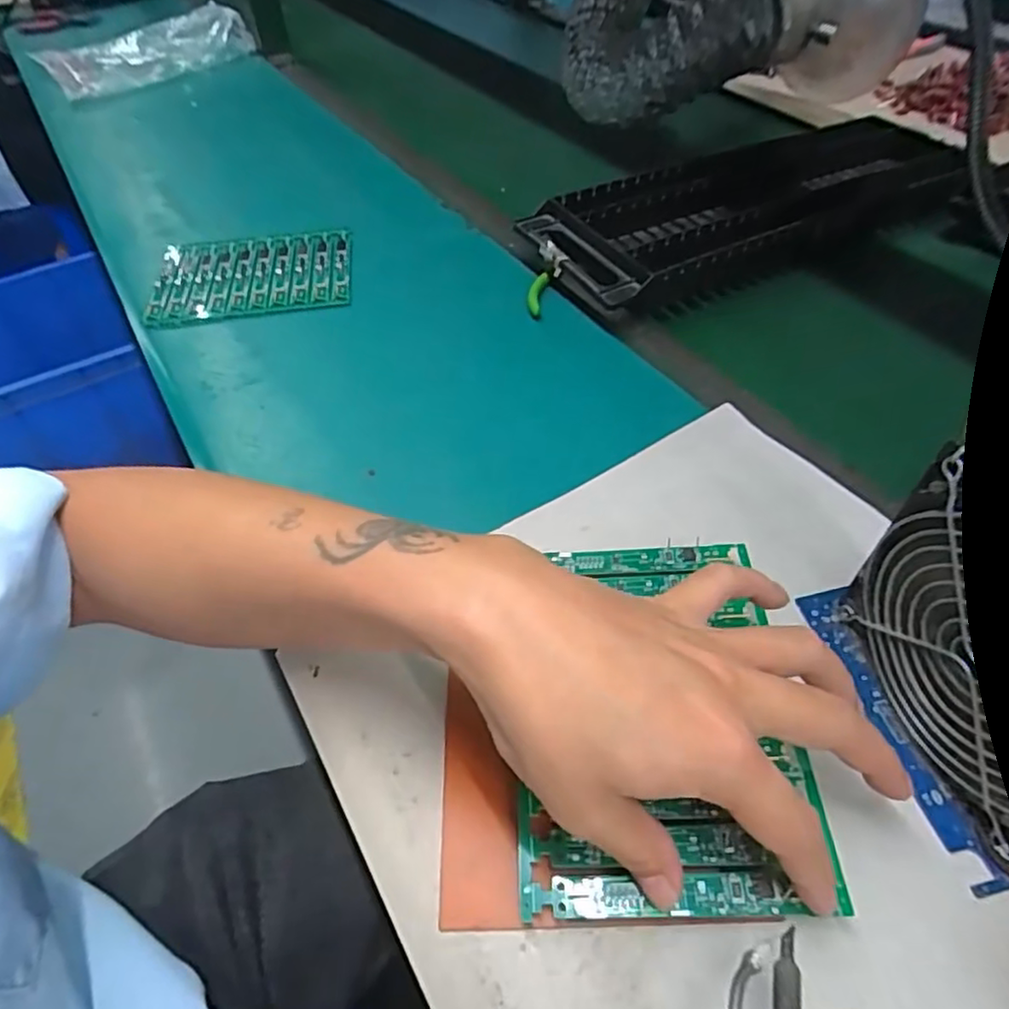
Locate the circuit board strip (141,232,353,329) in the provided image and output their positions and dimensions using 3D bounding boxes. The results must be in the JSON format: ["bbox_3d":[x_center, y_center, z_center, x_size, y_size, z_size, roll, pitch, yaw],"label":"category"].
[{"bbox_3d":[-0.214,-0.197,0.550,0.164,0.010,0.109,-7,50,-2],"label":"circuit board strip"}]

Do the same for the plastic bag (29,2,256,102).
[{"bbox_3d":[-0.514,-0.647,0.922,0.260,0.042,0.196,-33,56,-22],"label":"plastic bag"}]

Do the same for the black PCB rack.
[{"bbox_3d":[0.228,-0.268,0.566,0.429,0.040,0.147,-26,54,-17],"label":"black PCB rack"}]

